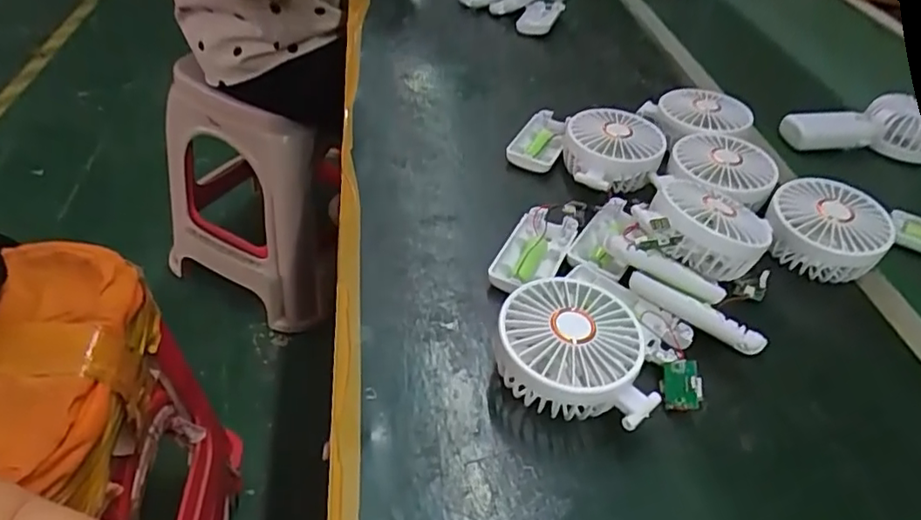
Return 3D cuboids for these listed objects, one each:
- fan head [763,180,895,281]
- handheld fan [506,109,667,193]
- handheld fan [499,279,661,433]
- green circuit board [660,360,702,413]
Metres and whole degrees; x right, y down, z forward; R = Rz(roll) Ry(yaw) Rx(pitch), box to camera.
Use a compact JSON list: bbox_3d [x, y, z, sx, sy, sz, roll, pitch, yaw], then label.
[{"bbox_3d":[0.294,-0.025,0.486,0.084,0.052,0.082,3,43,-3],"label":"fan head"},{"bbox_3d":[0.117,-0.106,0.556,0.131,0.044,0.098,24,46,19],"label":"handheld fan"},{"bbox_3d":[0.072,0.059,0.378,0.099,0.048,0.088,13,44,8],"label":"handheld fan"},{"bbox_3d":[0.139,0.079,0.379,0.024,0.008,0.032,-5,58,17],"label":"green circuit board"}]

